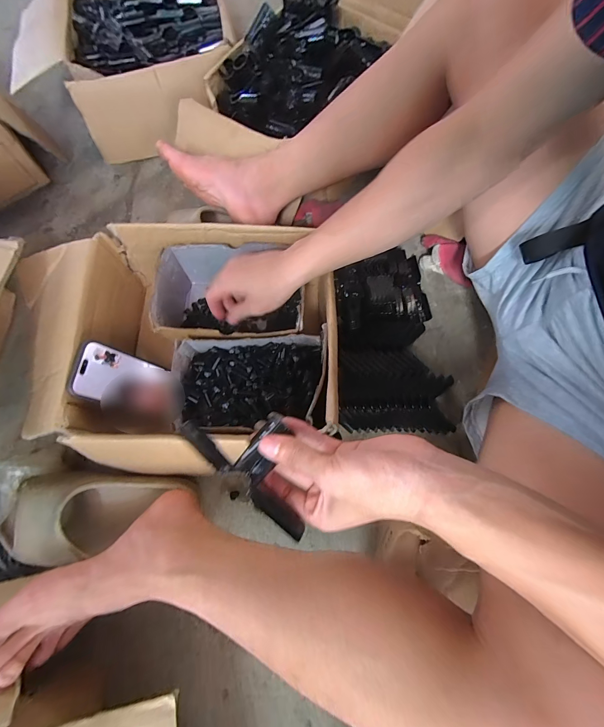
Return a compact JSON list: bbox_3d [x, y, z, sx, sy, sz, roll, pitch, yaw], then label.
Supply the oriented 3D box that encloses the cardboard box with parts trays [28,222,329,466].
[{"bbox_3d":[-0.162,-0.031,0.465,0.411,0.142,0.309,2,71,0],"label":"cardboard box with parts trays"}]

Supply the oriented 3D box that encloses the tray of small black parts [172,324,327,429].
[{"bbox_3d":[-0.069,0.028,0.419,0.201,0.058,0.127,-3,71,-2],"label":"tray of small black parts"}]

